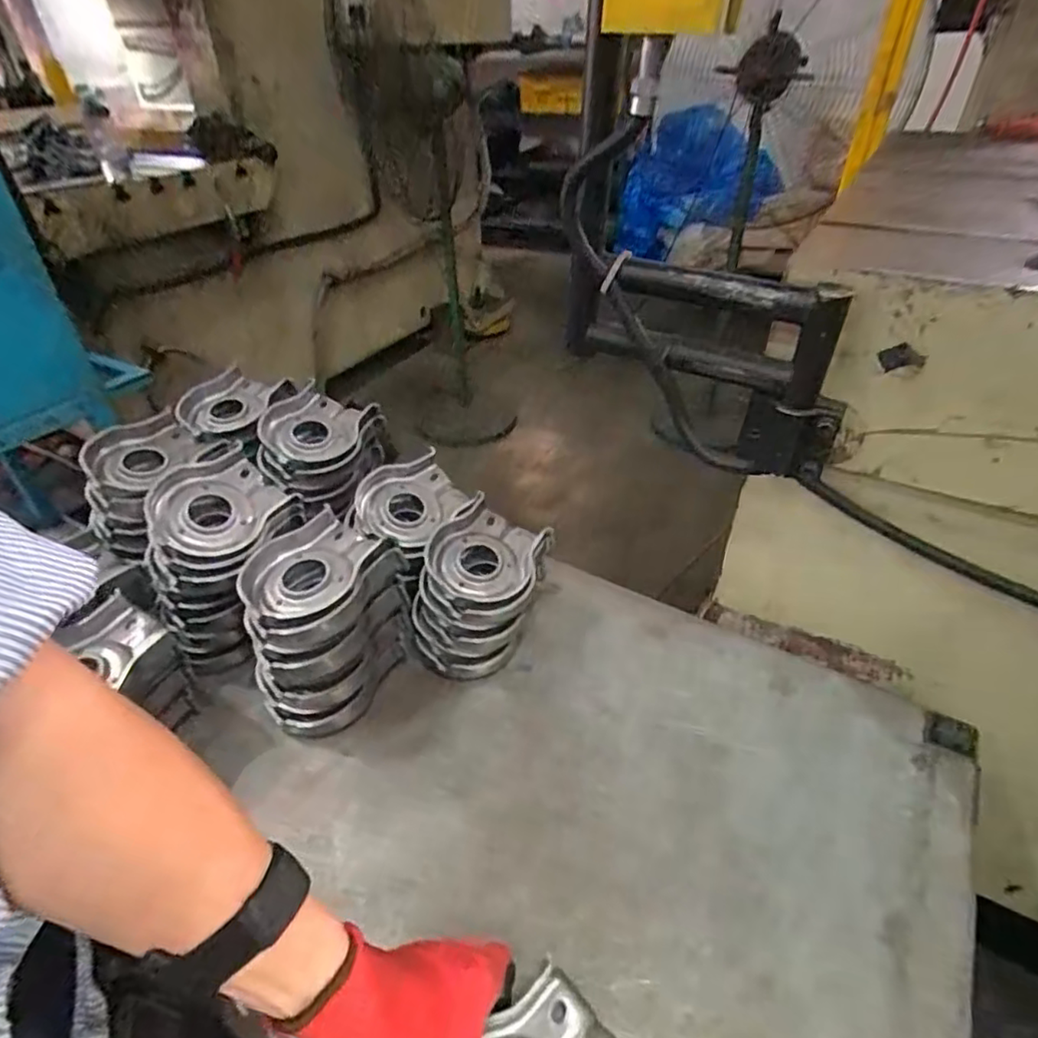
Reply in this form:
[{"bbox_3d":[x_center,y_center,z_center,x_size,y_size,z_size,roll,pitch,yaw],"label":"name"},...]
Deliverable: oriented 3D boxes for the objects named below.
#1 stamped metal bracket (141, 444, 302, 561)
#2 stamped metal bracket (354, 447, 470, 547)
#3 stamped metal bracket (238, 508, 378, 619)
[{"bbox_3d":[-0.297,-0.015,0.596,0.108,0.019,0.120,29,48,-4],"label":"stamped metal bracket"},{"bbox_3d":[-0.113,-0.022,0.658,0.091,0.048,0.137,18,39,24],"label":"stamped metal bracket"},{"bbox_3d":[-0.190,0.039,0.545,0.098,0.024,0.122,2,37,4],"label":"stamped metal bracket"}]

